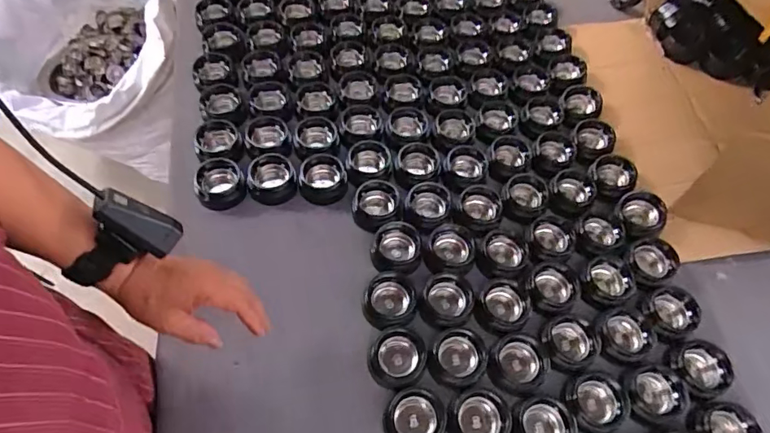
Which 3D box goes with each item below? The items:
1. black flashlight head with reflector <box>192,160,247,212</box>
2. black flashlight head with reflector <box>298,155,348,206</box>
[{"bbox_3d":[-0.220,-0.045,0.662,0.062,0.030,0.065,-14,62,-12],"label":"black flashlight head with reflector"},{"bbox_3d":[-0.085,-0.054,0.672,0.064,0.030,0.066,-4,60,-7],"label":"black flashlight head with reflector"}]

